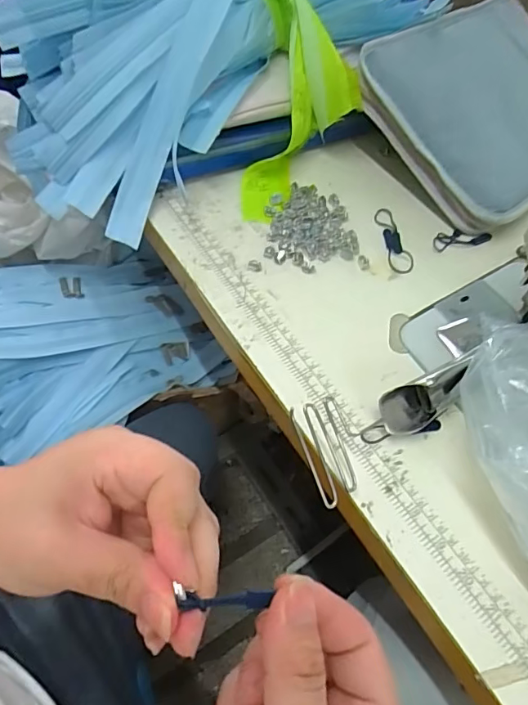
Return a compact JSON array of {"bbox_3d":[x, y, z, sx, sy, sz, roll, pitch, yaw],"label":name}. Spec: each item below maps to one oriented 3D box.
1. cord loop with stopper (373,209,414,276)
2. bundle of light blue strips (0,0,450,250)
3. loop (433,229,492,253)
[{"bbox_3d":[0.129,-0.113,0.489,0.024,0.006,0.082,-8,59,-10],"label":"cord loop with stopper"},{"bbox_3d":[-0.043,-0.338,0.500,0.509,0.093,0.220,-42,109,-15],"label":"bundle of light blue strips"},{"bbox_3d":[0.203,-0.119,0.500,0.065,0.004,0.021,-12,60,-12],"label":"loop"}]

